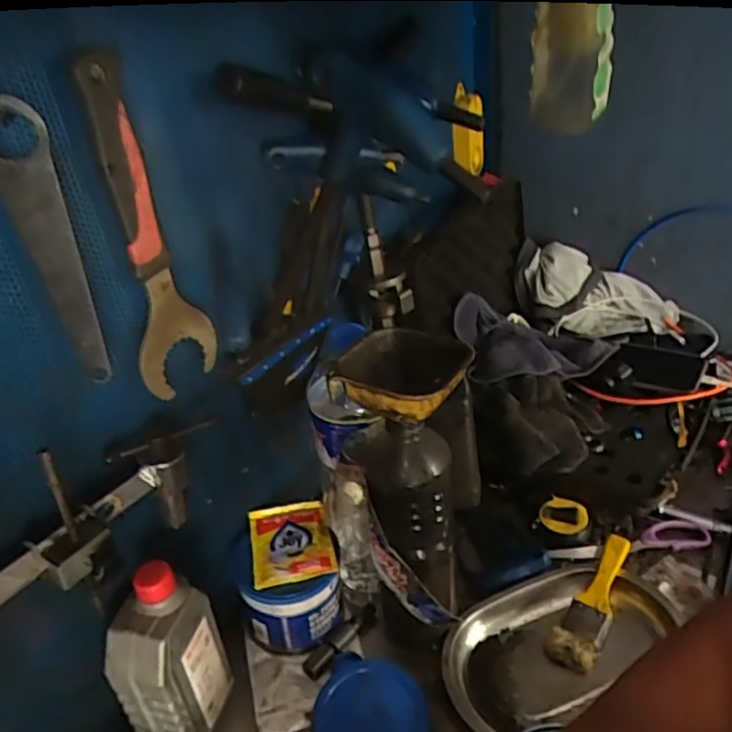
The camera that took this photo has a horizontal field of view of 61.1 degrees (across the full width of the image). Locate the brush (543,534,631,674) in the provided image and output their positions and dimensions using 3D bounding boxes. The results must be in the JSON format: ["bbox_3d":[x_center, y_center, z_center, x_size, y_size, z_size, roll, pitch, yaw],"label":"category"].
[{"bbox_3d":[0.224,0.229,0.608,0.041,0.022,0.145,18,52,34],"label":"brush"}]

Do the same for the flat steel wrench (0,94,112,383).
[{"bbox_3d":[-0.201,-0.073,0.389,0.041,0.177,0.007,-2,32,-2],"label":"flat steel wrench"}]

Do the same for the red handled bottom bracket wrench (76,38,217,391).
[{"bbox_3d":[-0.162,-0.094,0.454,0.026,0.239,0.065,5,34,18],"label":"red handled bottom bracket wrench"}]

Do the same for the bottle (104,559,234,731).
[{"bbox_3d":[-0.162,0.250,0.525,0.055,0.182,0.087,3,34,16],"label":"bottle"}]

